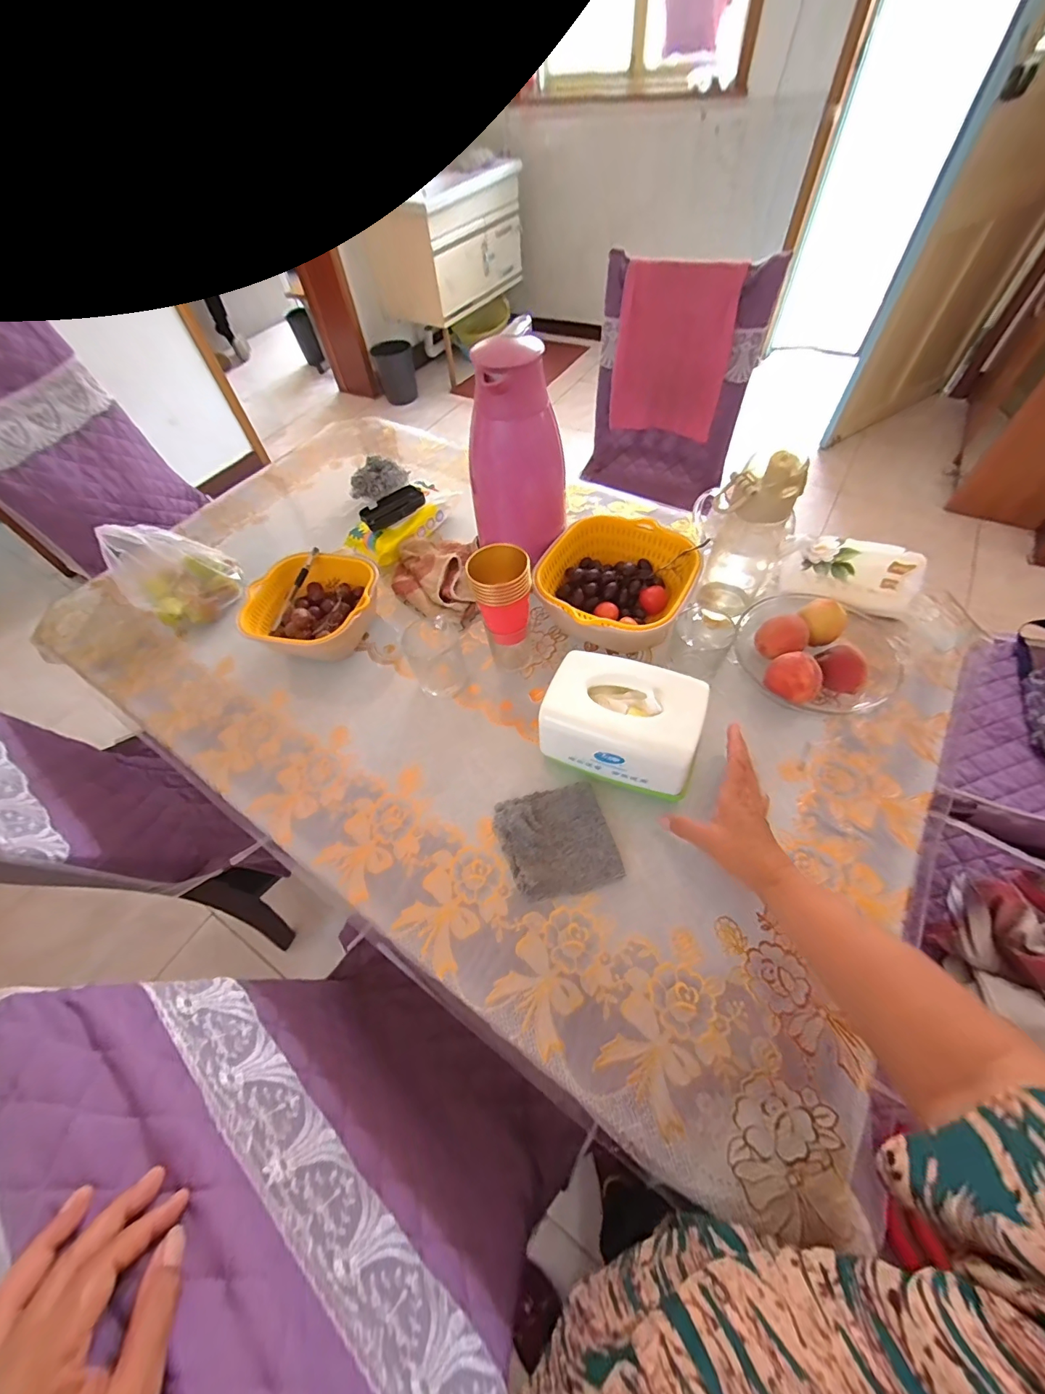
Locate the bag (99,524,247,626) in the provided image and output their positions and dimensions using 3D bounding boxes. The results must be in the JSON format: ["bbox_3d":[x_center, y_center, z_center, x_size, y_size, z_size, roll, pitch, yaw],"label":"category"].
[{"bbox_3d":[-0.532,-0.198,0.711,0.099,0.140,0.141,17,59,15],"label":"bag"}]

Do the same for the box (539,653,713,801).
[{"bbox_3d":[0.112,0.034,0.528,0.164,0.110,0.119,18,60,16],"label":"box"}]

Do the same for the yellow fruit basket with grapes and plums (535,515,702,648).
[{"bbox_3d":[0.127,-0.155,0.653,0.203,0.081,0.201,-2,56,3],"label":"yellow fruit basket with grapes and plums"}]

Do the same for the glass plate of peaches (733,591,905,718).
[{"bbox_3d":[0.373,-0.064,0.593,0.182,0.064,0.186,-2,56,3],"label":"glass plate of peaches"}]

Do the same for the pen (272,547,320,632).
[{"bbox_3d":[-0.337,-0.161,0.682,0.011,0.011,0.137,20,80,17],"label":"pen"}]

